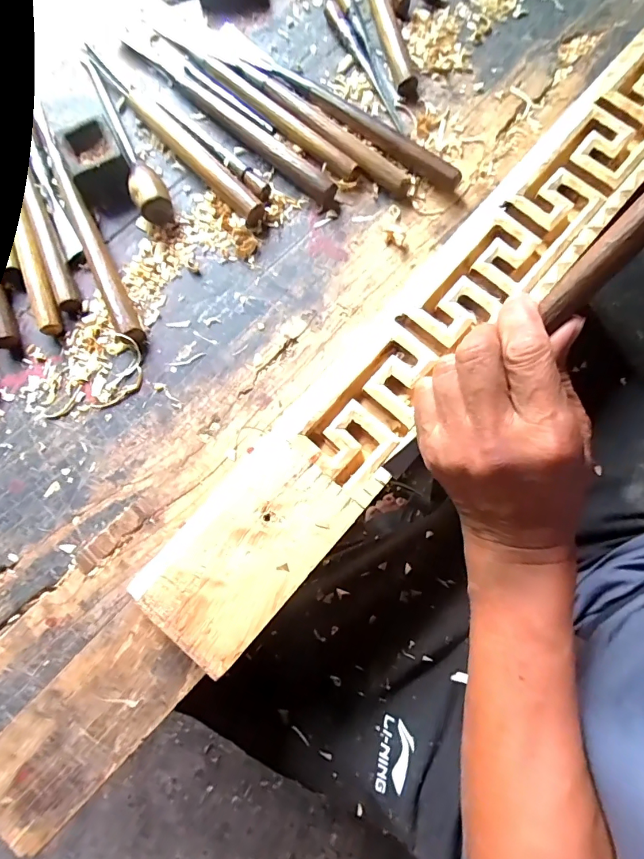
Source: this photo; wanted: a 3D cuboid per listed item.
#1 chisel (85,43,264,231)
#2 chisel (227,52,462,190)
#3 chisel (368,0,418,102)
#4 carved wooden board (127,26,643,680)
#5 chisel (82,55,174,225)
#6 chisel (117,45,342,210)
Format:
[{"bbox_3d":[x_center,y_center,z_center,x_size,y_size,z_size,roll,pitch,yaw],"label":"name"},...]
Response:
[{"bbox_3d":[-0.125,-0.249,0.367,0.026,0.016,0.220,-43,81,-7],"label":"chisel"},{"bbox_3d":[0.018,-0.264,0.366,0.225,0.018,0.019,36,81,7],"label":"chisel"},{"bbox_3d":[0.046,-0.405,0.393,0.015,0.014,0.251,-13,79,-2],"label":"chisel"},{"bbox_3d":[0.106,-0.102,0.327,0.086,0.032,0.611,40,82,8],"label":"carved wooden board"},{"bbox_3d":[-0.172,-0.247,0.365,0.026,0.025,0.178,-29,80,-5],"label":"chisel"},{"bbox_3d":[-0.079,-0.264,0.370,0.243,0.017,0.020,41,82,8],"label":"chisel"}]

